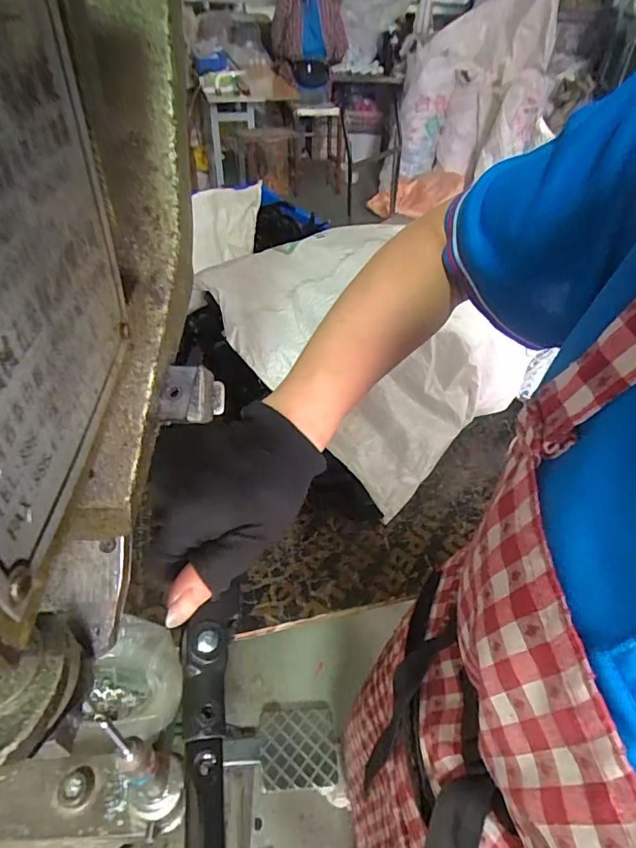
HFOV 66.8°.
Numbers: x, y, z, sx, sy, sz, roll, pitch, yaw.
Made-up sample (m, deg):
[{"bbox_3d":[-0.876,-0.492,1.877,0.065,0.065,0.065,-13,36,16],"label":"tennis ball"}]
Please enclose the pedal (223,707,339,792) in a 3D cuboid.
[{"bbox_3d":[-0.071,0.633,0.942,0.213,0.032,0.133,-1,44,-6],"label":"pedal"}]

